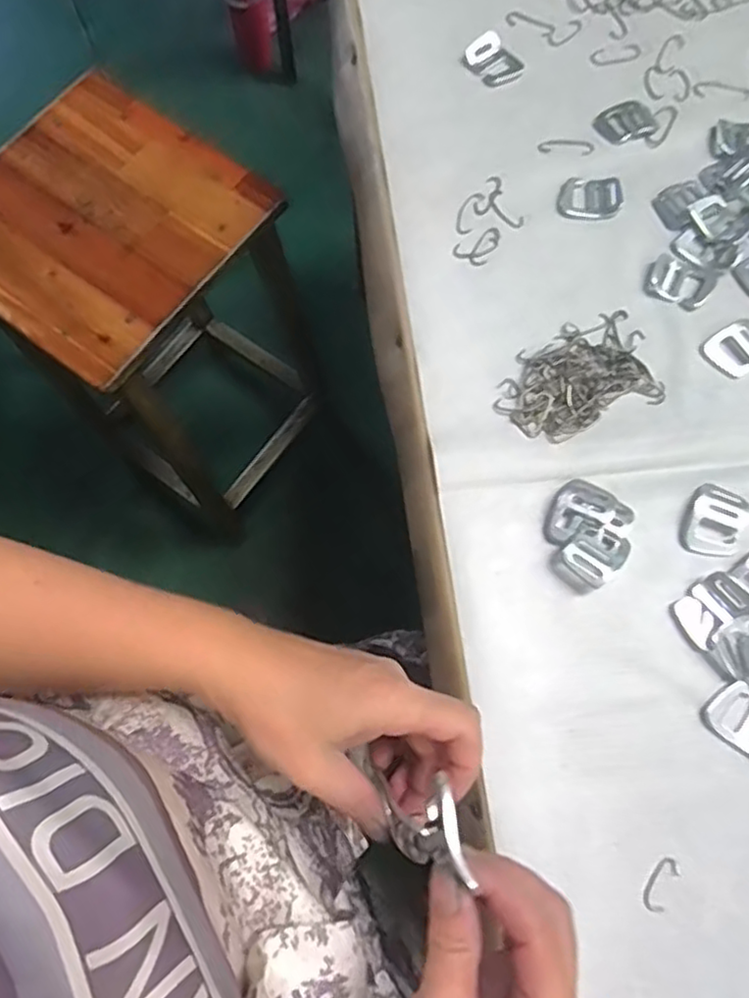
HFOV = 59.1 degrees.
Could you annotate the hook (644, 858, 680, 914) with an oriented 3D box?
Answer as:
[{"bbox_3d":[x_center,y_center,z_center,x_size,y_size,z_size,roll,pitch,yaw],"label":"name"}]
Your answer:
[{"bbox_3d":[0.158,0.212,0.362,0.013,0.004,0.029,35,76,12],"label":"hook"}]

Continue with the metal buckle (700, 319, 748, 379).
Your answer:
[{"bbox_3d":[0.254,-0.105,0.459,0.045,0.004,0.035,-32,74,-9],"label":"metal buckle"}]

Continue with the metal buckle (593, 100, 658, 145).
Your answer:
[{"bbox_3d":[0.197,-0.296,0.519,0.045,0.007,0.033,-15,72,-4],"label":"metal buckle"}]

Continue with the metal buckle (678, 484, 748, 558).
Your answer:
[{"bbox_3d":[0.216,0.014,0.419,0.037,0.004,0.049,34,75,12],"label":"metal buckle"}]

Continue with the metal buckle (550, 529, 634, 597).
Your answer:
[{"bbox_3d":[0.137,0.036,0.413,0.046,0.013,0.033,-40,75,-11],"label":"metal buckle"}]

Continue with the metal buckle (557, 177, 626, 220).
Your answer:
[{"bbox_3d":[0.164,-0.228,0.500,0.048,0.004,0.036,-1,71,1],"label":"metal buckle"}]

